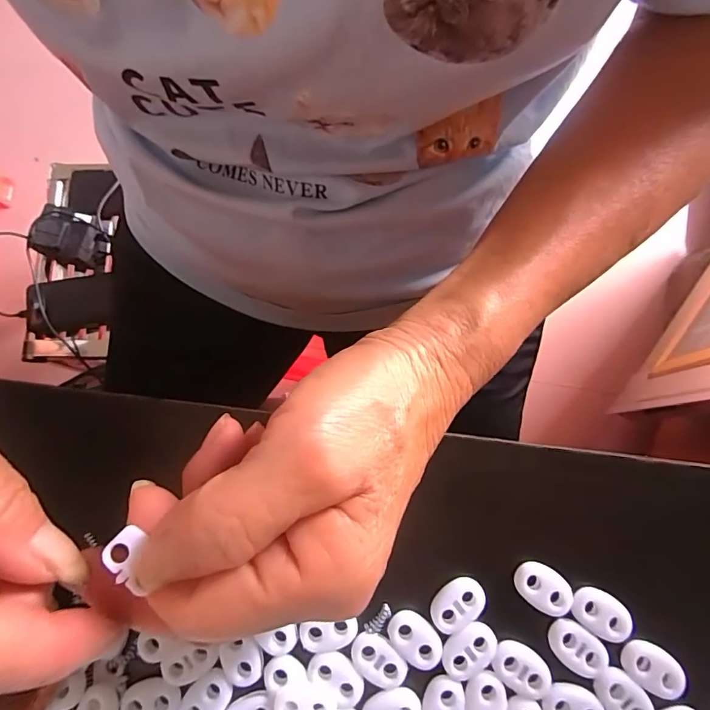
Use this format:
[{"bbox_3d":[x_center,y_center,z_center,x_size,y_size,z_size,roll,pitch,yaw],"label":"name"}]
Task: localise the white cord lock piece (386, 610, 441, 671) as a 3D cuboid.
[{"bbox_3d":[0.023,0.110,0.175,0.015,0.004,0.023,-44,80,-7],"label":"white cord lock piece"}]

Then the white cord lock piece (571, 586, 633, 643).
[{"bbox_3d":[0.095,0.100,0.175,0.023,0.004,0.015,32,81,8],"label":"white cord lock piece"}]

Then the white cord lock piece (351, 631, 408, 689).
[{"bbox_3d":[0.009,0.117,0.174,0.015,0.004,0.023,-44,81,-7],"label":"white cord lock piece"}]

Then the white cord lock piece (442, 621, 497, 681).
[{"bbox_3d":[0.044,0.114,0.174,0.023,0.004,0.015,-33,79,-5],"label":"white cord lock piece"}]

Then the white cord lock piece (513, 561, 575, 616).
[{"bbox_3d":[0.074,0.091,0.177,0.022,0.004,0.015,34,82,8],"label":"white cord lock piece"}]

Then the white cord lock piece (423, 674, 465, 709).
[{"bbox_3d":[0.033,0.133,0.169,0.015,0.004,0.023,11,79,4],"label":"white cord lock piece"}]

